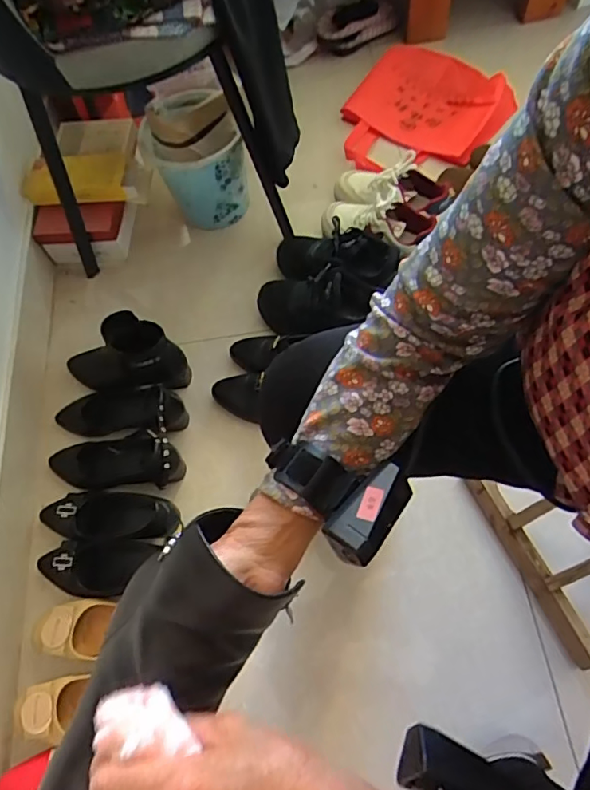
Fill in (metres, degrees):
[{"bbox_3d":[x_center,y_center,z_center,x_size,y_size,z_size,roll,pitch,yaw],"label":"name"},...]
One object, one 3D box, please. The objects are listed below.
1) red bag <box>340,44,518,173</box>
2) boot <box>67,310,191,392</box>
[{"bbox_3d":[0.289,-0.661,1.221,0.335,0.075,0.430,36,75,19],"label":"red bag"},{"bbox_3d":[-0.321,-0.072,0.939,0.242,0.156,0.090,6,67,9],"label":"boot"}]

